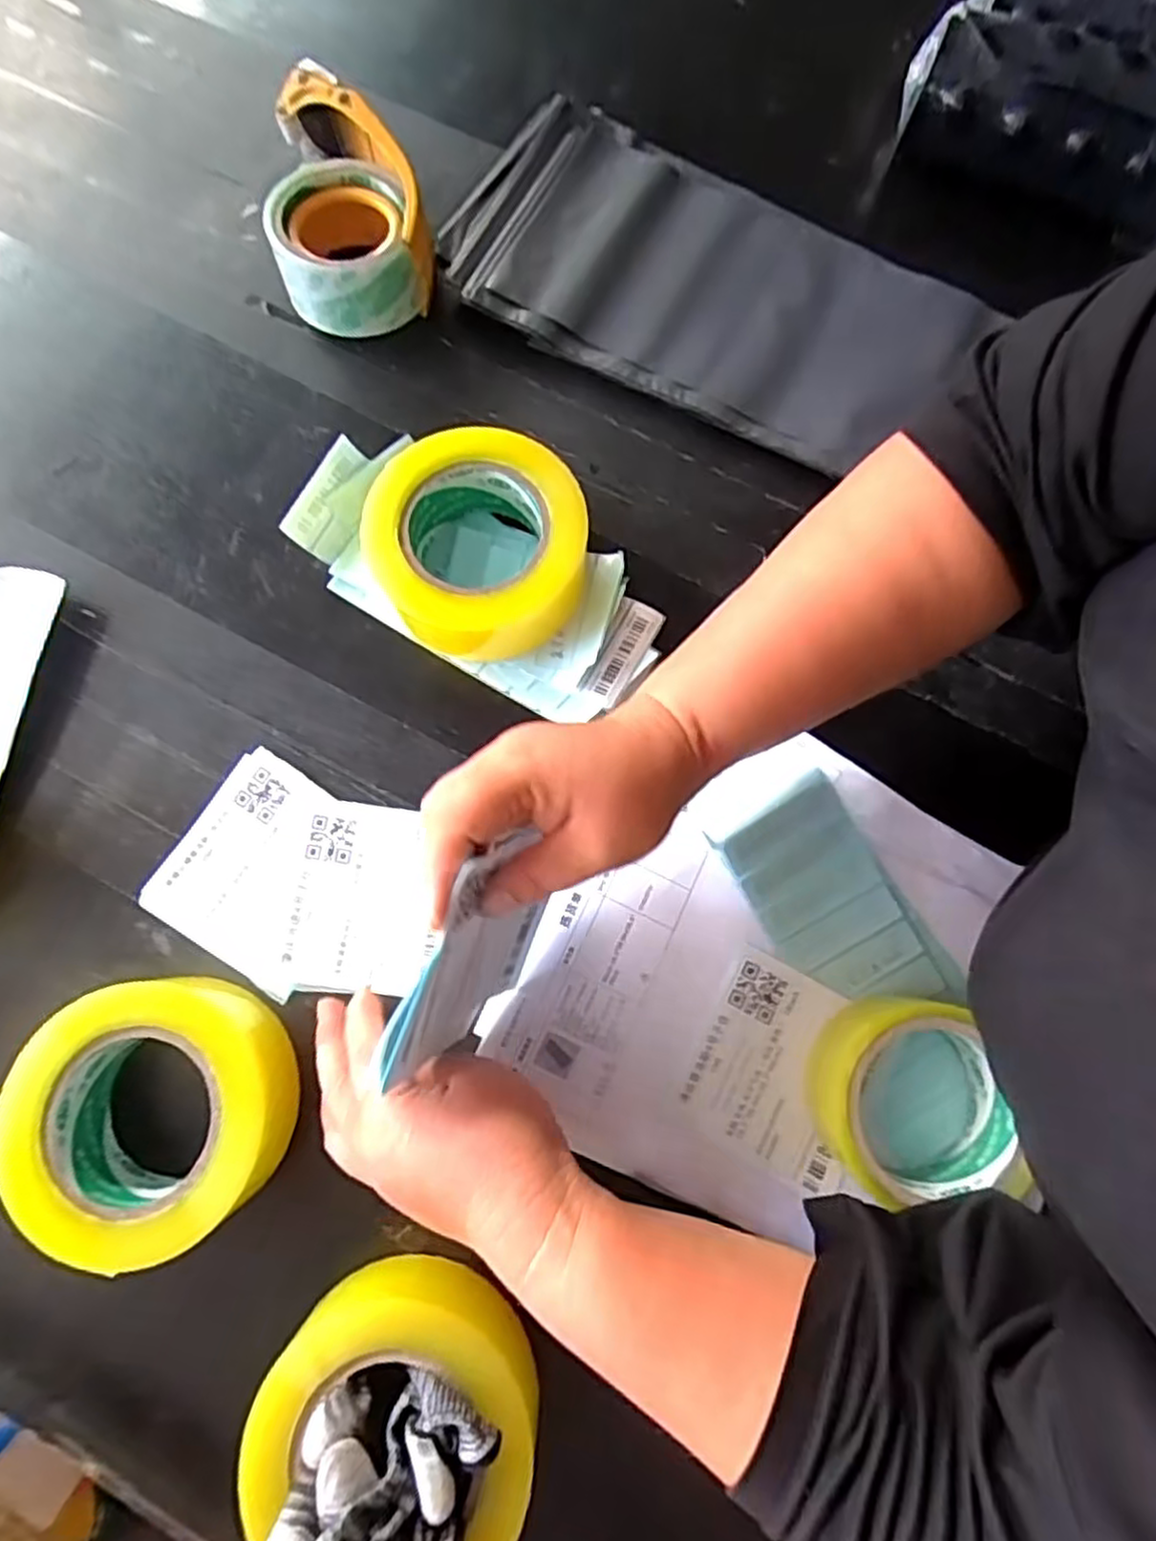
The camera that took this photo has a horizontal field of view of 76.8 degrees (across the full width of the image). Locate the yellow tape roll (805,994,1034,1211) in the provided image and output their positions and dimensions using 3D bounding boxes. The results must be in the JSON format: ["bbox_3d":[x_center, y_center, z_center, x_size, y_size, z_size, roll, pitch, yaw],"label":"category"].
[{"bbox_3d":[0.172,0.164,0.371,0.096,0.047,0.090,0,77,0],"label":"yellow tape roll"}]

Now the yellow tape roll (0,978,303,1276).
[{"bbox_3d":[-0.209,0.168,0.365,0.117,0.065,0.120,0,77,0],"label":"yellow tape roll"}]

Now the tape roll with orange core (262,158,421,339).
[{"bbox_3d":[-0.156,-0.350,0.488,0.091,0.059,0.100,0,77,0],"label":"tape roll with orange core"}]

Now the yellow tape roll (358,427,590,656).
[{"bbox_3d":[-0.058,-0.133,0.439,0.122,0.058,0.126,0,77,0],"label":"yellow tape roll"}]

